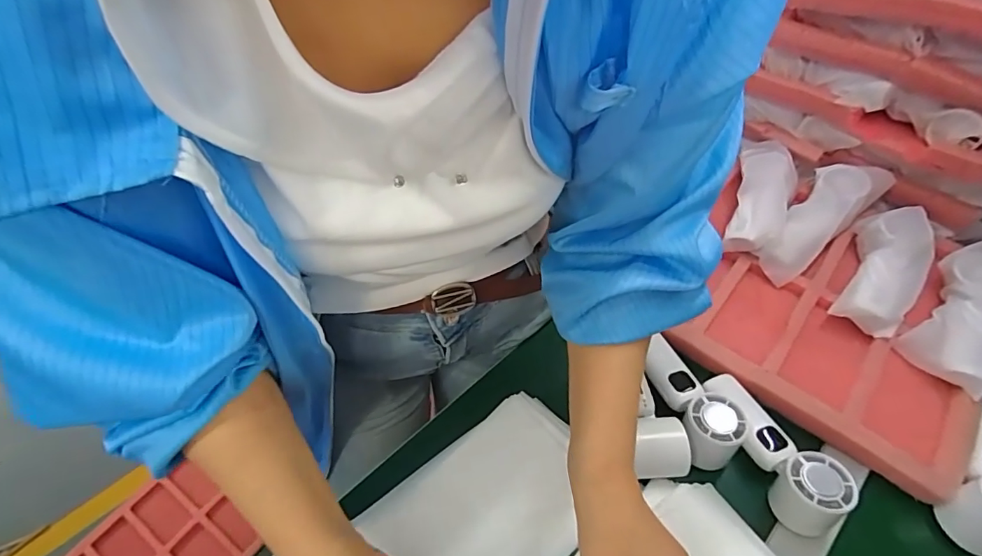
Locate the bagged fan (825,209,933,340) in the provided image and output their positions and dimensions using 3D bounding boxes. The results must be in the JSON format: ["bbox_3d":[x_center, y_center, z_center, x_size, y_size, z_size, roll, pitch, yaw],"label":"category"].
[{"bbox_3d":[0.459,-0.011,0.569,0.071,0.047,0.171,26,69,20],"label":"bagged fan"}]

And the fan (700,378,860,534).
[{"bbox_3d":[0.270,0.158,0.467,0.048,0.059,0.155,-17,52,-14],"label":"fan"}]

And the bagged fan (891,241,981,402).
[{"bbox_3d":[0.528,0.026,0.532,0.076,0.044,0.201,32,72,24],"label":"bagged fan"}]

